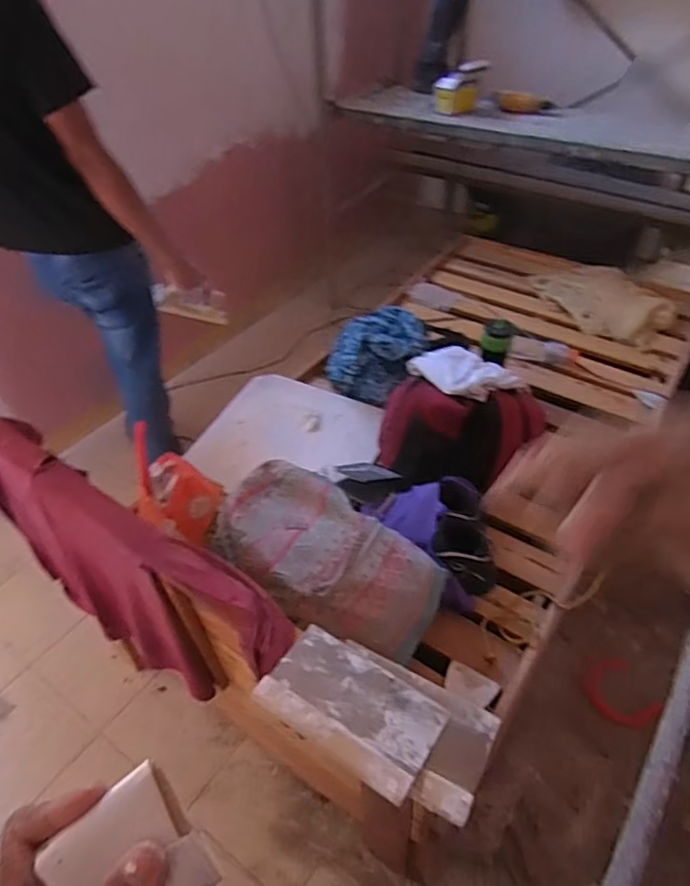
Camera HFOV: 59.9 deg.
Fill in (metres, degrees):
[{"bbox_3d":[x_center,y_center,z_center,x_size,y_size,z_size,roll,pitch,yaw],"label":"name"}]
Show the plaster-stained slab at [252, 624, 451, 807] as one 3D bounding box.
[{"bbox_3d":[0.007,0.302,0.693,0.201,0.016,0.117,26,50,26],"label":"plaster-stained slab"}]

